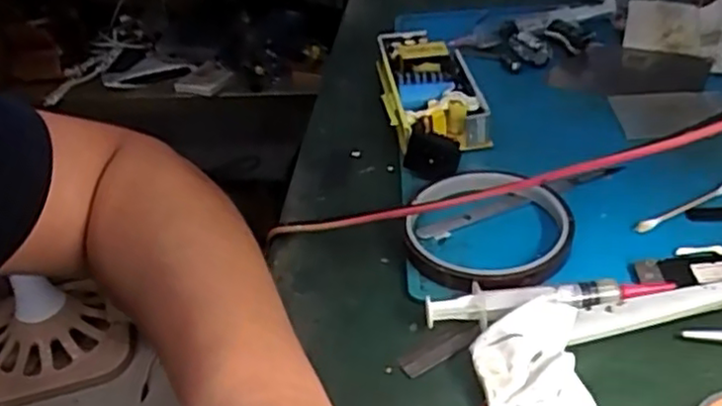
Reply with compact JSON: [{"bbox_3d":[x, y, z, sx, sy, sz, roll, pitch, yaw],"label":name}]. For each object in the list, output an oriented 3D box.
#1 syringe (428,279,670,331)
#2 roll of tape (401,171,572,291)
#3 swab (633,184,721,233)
[{"bbox_3d":[0.085,0.045,0.313,0.110,0.013,0.022,-3,36,5],"label":"syringe"},{"bbox_3d":[0.065,0.013,0.355,0.082,0.017,0.091,-1,36,8],"label":"roll of tape"},{"bbox_3d":[0.176,0.001,0.373,0.071,0.005,0.005,-21,38,-19],"label":"swab"}]

